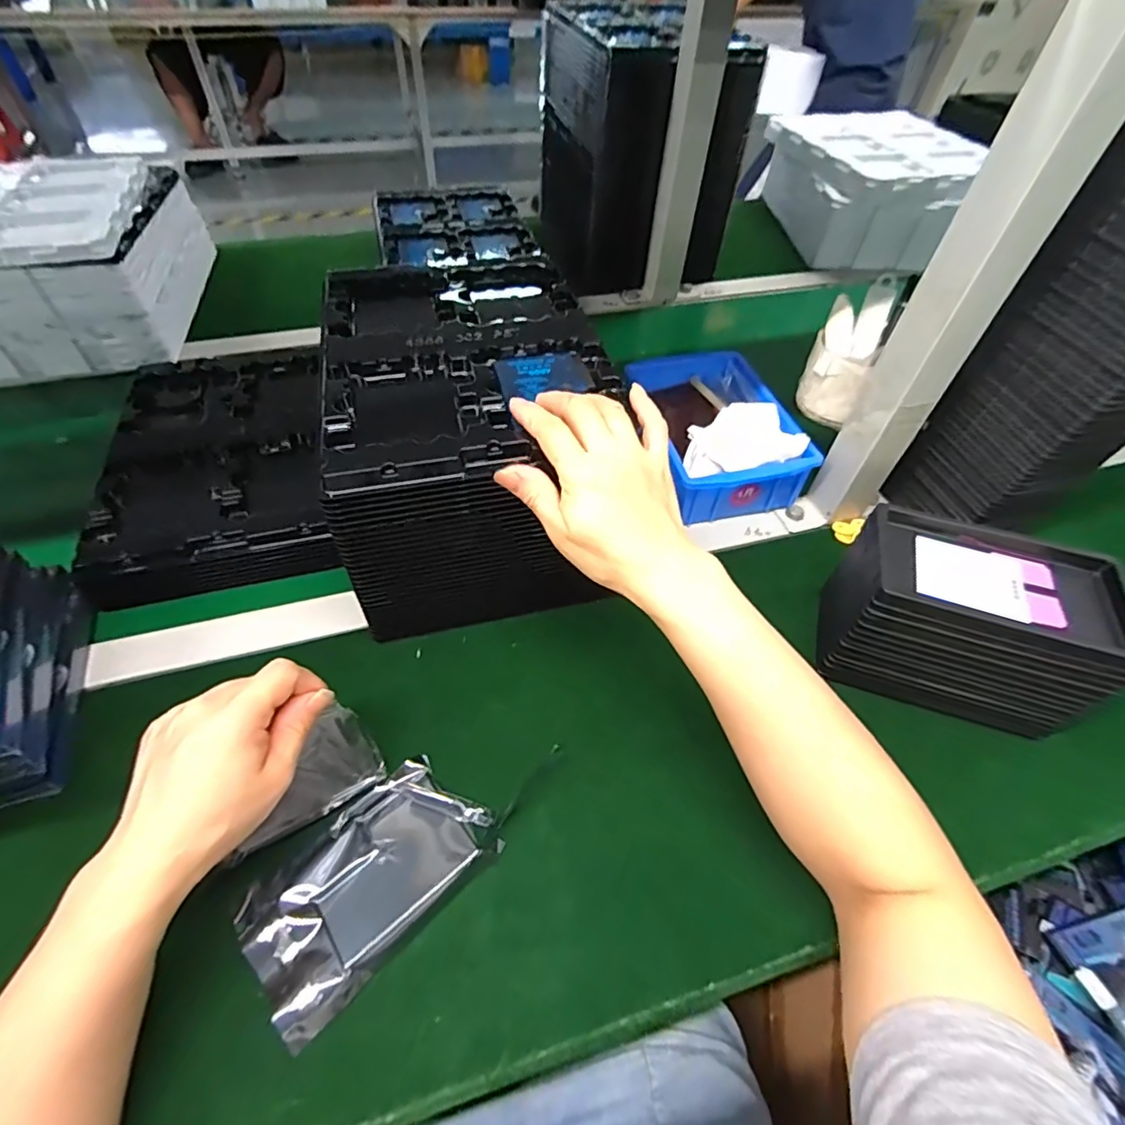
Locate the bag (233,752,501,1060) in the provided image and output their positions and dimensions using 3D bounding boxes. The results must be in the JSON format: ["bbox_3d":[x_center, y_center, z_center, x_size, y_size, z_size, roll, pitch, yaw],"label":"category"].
[{"bbox_3d":[-0.120,0.193,0.343,0.144,0.014,0.084,-37,61,-27],"label":"bag"}]

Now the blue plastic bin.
[{"bbox_3d":[0.154,-0.145,0.587,0.136,0.077,0.215,-7,52,-8],"label":"blue plastic bin"}]

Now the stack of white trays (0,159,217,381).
[{"bbox_3d":[-0.643,-0.370,0.690,0.295,0.152,0.341,-9,52,-9],"label":"stack of white trays"}]

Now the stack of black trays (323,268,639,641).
[{"bbox_3d":[-0.078,-0.114,0.485,0.197,0.165,0.281,-8,53,-9],"label":"stack of black trays"}]

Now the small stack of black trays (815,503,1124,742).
[{"bbox_3d":[0.297,0.046,0.423,0.169,0.115,0.120,14,52,9],"label":"small stack of black trays"}]

